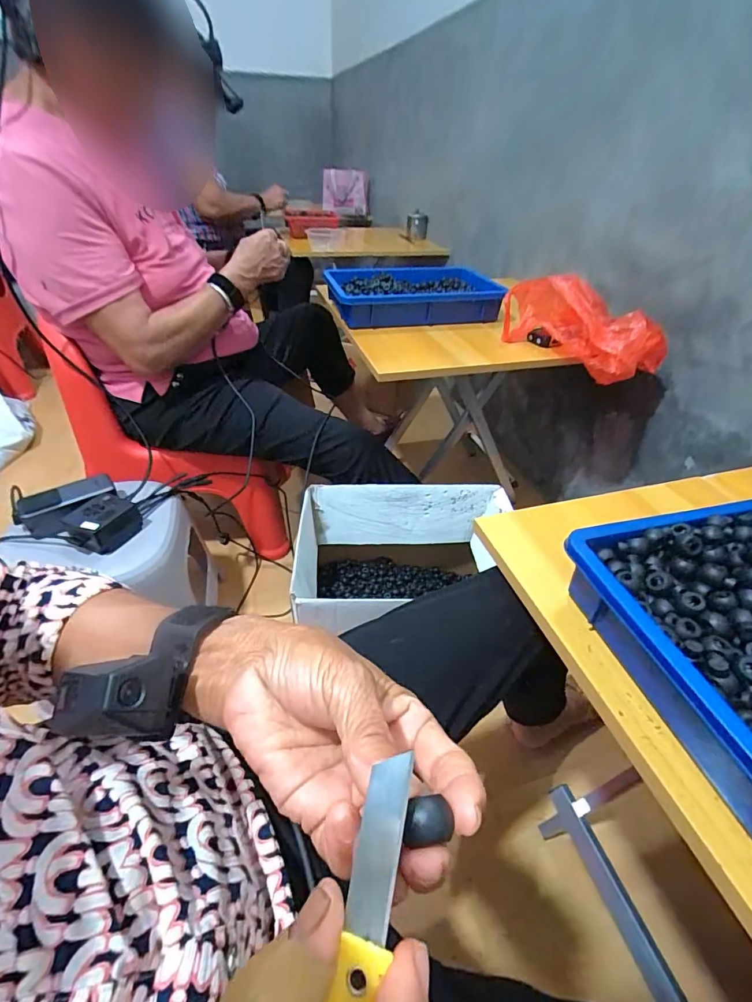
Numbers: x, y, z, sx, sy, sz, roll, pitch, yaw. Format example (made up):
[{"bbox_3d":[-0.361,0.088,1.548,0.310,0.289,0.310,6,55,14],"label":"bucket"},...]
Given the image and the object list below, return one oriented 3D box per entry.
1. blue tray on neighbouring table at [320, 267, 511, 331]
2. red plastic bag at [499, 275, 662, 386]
[{"bbox_3d":[0.079,-0.473,0.993,0.370,0.071,0.257,-6,41,-10],"label":"blue tray on neighbouring table"},{"bbox_3d":[0.395,-0.354,0.846,0.186,0.112,0.304,-28,49,-31],"label":"red plastic bag"}]

